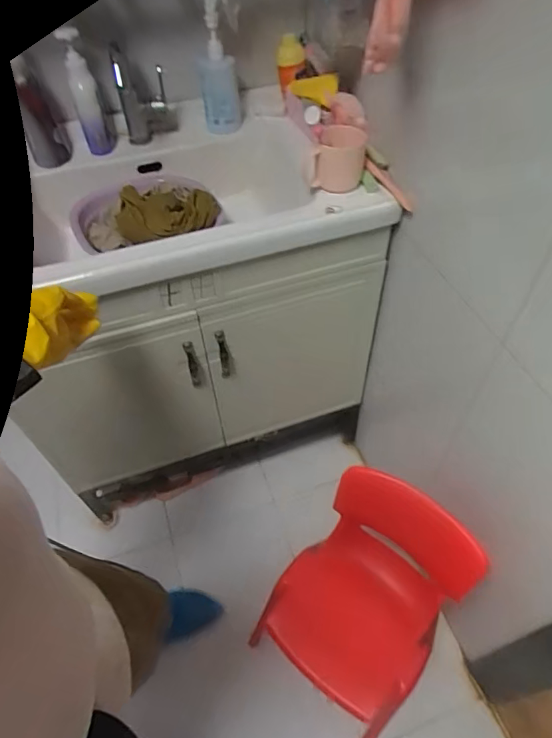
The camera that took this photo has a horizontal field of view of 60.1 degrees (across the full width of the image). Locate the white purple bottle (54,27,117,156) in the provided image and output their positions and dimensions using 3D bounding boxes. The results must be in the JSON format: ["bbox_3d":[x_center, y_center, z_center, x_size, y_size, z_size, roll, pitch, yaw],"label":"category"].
[{"bbox_3d":[-0.397,-0.580,1.001,0.061,0.240,0.075,-17,53,-11],"label":"white purple bottle"}]

